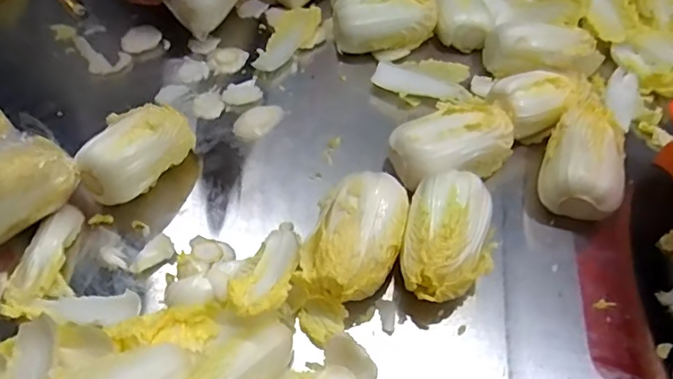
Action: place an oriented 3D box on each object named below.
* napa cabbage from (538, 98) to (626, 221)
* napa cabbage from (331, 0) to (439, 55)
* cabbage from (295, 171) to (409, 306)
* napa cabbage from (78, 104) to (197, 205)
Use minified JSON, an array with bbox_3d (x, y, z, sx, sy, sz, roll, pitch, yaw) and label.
[{"bbox_3d":[0.262,-0.030,0.562,0.073,0.063,0.132,18,55,12],"label":"napa cabbage"},{"bbox_3d":[0.057,-0.247,0.720,0.129,0.073,0.129,0,53,-1],"label":"napa cabbage"},{"bbox_3d":[0.019,0.047,0.502,0.081,0.068,0.119,16,54,11],"label":"cabbage"},{"bbox_3d":[-0.212,-0.037,0.560,0.073,0.070,0.121,28,58,19],"label":"napa cabbage"}]

